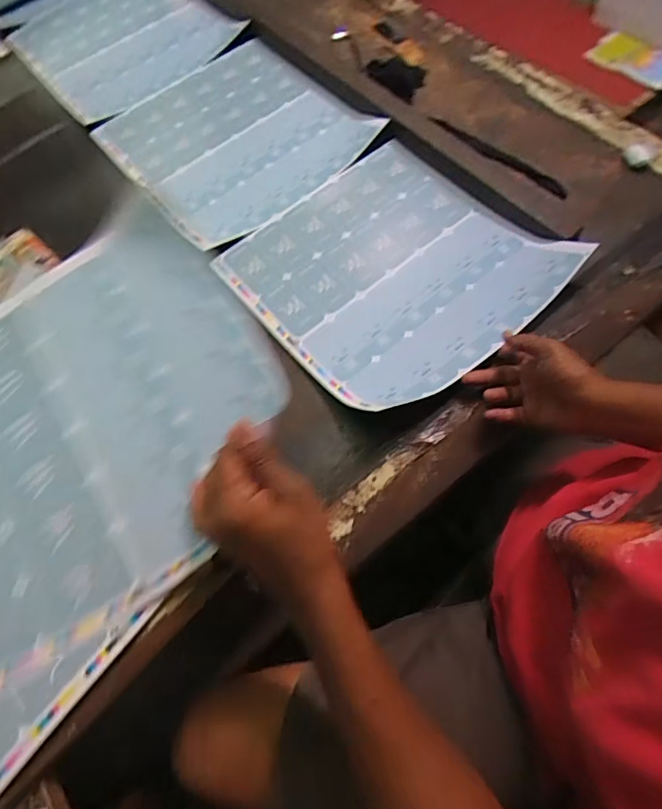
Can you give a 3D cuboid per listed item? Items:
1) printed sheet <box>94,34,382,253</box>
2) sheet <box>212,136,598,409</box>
[{"bbox_3d":[-0.160,-0.450,0.852,0.345,0.026,0.369,-39,68,-13],"label":"printed sheet"},{"bbox_3d":[0.074,-0.193,0.695,0.351,0.070,0.384,-39,70,-14],"label":"sheet"}]

